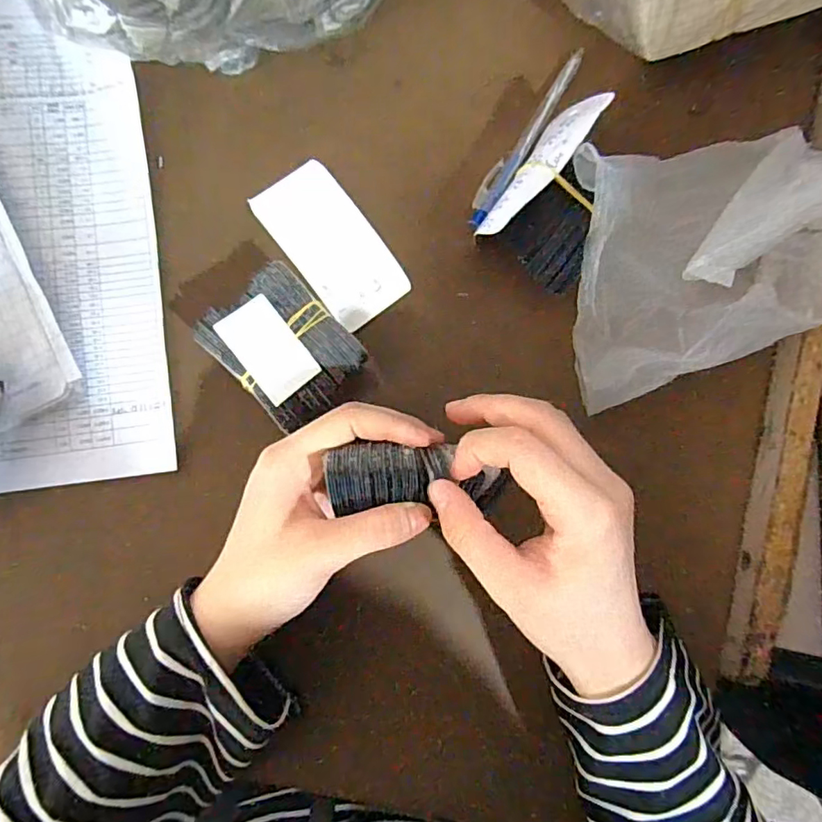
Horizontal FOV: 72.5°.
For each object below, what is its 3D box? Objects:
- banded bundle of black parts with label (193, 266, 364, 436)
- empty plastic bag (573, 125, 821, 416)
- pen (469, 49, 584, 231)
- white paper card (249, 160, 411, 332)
[{"bbox_3d":[-0.072,-0.035,0.312,0.067,0.038,0.081,-42,91,-8],"label":"banded bundle of black parts with label"},{"bbox_3d":[0.174,-0.096,0.331,0.190,0.050,0.130,-20,86,-6],"label":"empty plastic bag"},{"bbox_3d":[0.073,-0.171,0.353,0.015,0.011,0.136,34,83,-1],"label":"pen"},{"bbox_3d":[-0.048,-0.100,0.339,0.051,0.008,0.100,-37,88,-7],"label":"white paper card"}]

